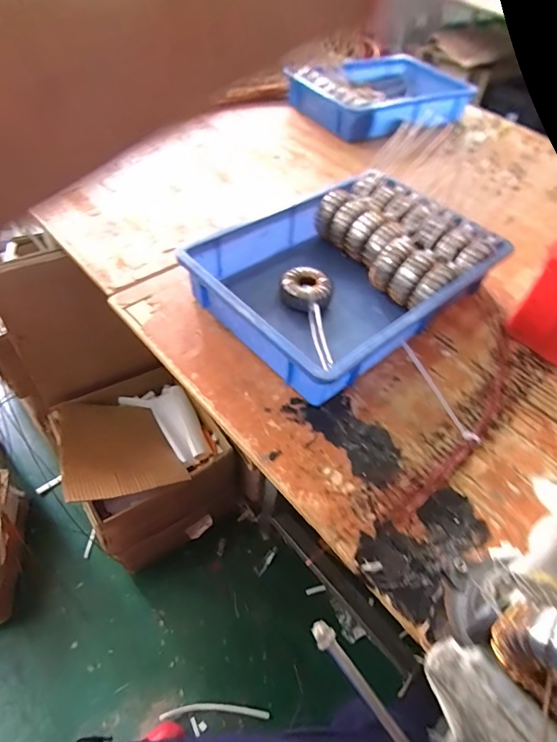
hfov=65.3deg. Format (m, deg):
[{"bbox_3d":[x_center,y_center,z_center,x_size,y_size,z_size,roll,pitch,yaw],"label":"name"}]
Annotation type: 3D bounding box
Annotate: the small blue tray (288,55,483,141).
[{"bbox_3d":[0.276,-0.721,1.122,0.451,0.077,0.299,-19,56,-21],"label":"small blue tray"}]

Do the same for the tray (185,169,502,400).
[{"bbox_3d":[0.102,-0.147,0.644,0.398,0.087,0.282,-34,62,-29],"label":"tray"}]

